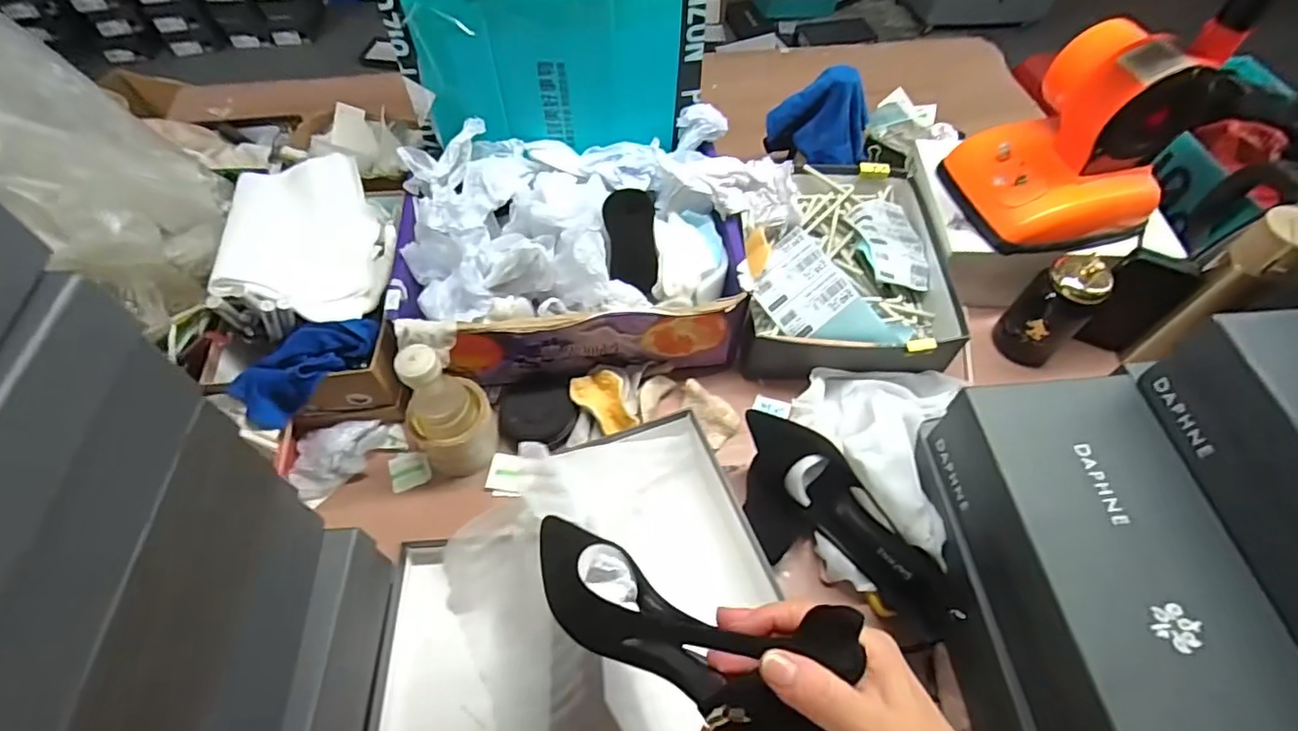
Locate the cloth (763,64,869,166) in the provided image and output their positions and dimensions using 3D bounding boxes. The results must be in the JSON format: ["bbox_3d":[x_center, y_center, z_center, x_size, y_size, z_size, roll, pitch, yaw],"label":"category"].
[{"bbox_3d":[0.249,-0.350,0.865,0.144,0.128,0.080,1,57,0],"label":"cloth"}]

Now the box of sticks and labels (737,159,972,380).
[{"bbox_3d":[0.257,-0.142,0.812,0.270,0.092,0.320,3,58,2],"label":"box of sticks and labels"}]

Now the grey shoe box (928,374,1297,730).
[{"bbox_3d":[0.379,0.162,0.506,0.158,0.094,0.293,-3,58,-2],"label":"grey shoe box"}]

